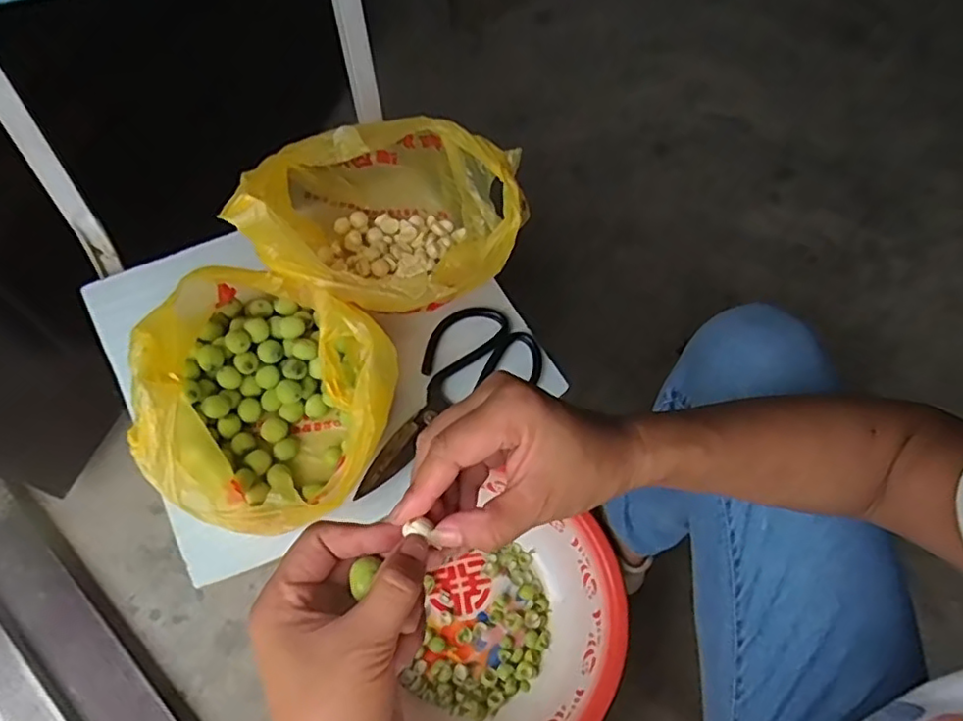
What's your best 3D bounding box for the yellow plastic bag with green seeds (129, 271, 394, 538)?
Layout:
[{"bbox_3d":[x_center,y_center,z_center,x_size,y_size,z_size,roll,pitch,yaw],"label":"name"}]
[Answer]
[{"bbox_3d":[-0.152,0.025,0.447,0.161,0.137,0.183,10,64,-2],"label":"yellow plastic bag with green seeds"}]

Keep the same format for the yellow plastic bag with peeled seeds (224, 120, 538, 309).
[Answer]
[{"bbox_3d":[-0.073,-0.115,0.511,0.202,0.153,0.156,9,64,-3],"label":"yellow plastic bag with peeled seeds"}]

